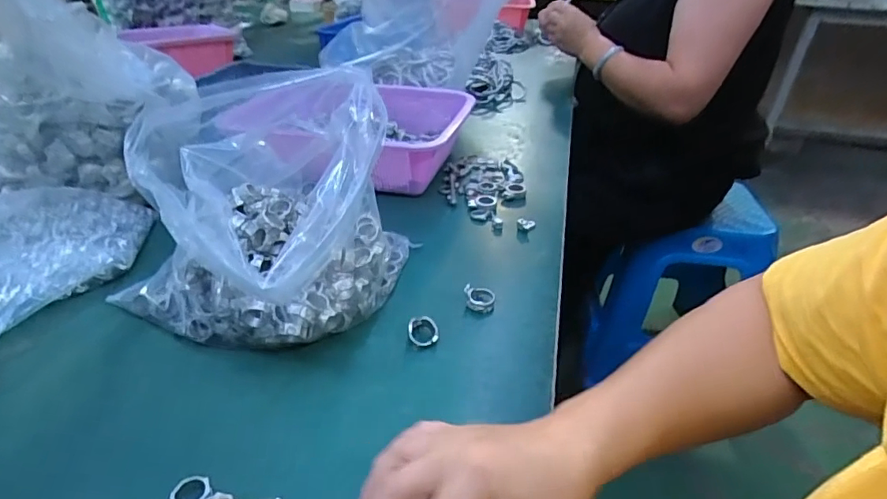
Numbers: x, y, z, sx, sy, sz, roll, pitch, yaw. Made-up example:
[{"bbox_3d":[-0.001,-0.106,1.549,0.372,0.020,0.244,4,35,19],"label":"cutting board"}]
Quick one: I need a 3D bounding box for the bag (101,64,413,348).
[{"bbox_3d":[-0.152,-0.055,0.475,0.228,0.177,0.247,12,34,16],"label":"bag"}]

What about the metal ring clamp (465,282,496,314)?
[{"bbox_3d":[0.034,0.040,0.465,0.026,0.017,0.028,10,35,14],"label":"metal ring clamp"}]

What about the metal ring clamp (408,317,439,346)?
[{"bbox_3d":[-0.017,0.067,0.423,0.024,0.015,0.024,-2,33,2],"label":"metal ring clamp"}]

